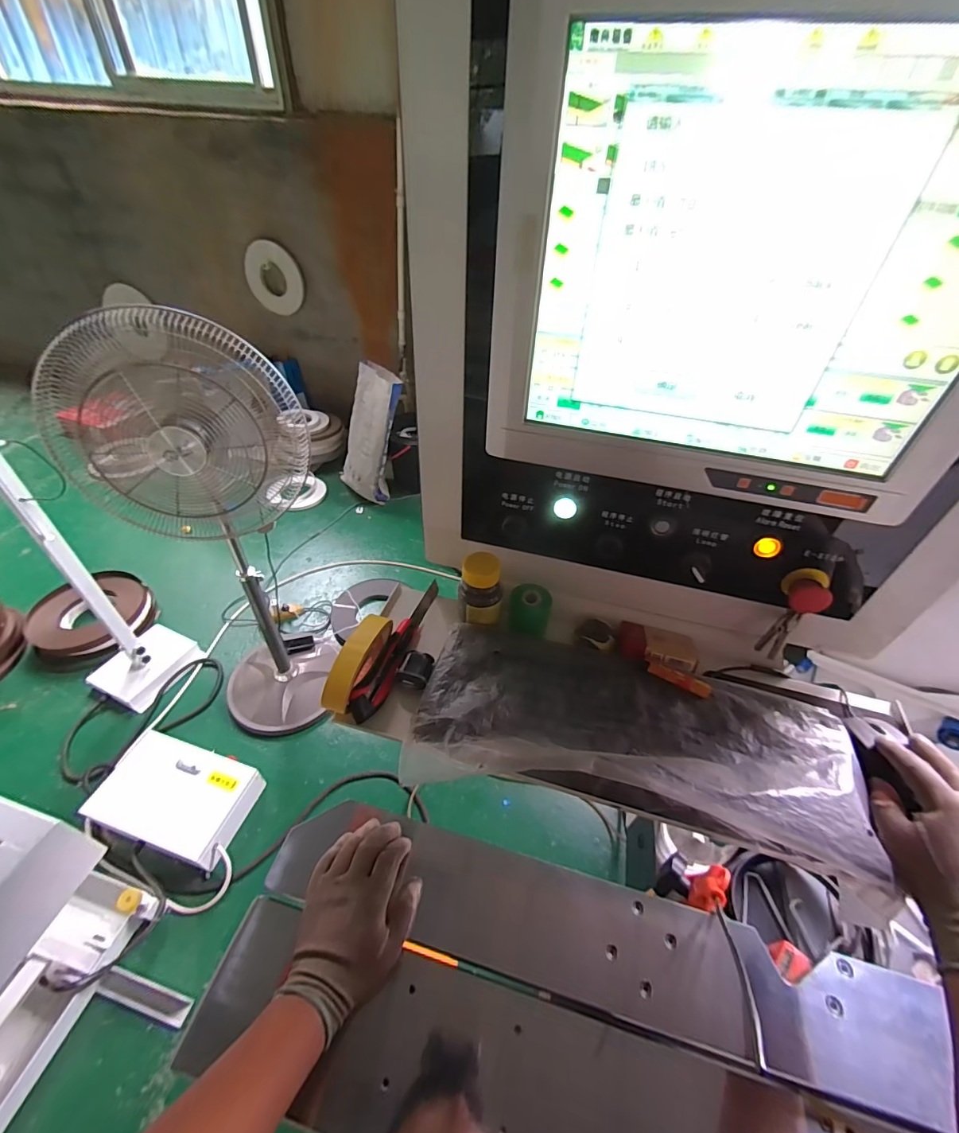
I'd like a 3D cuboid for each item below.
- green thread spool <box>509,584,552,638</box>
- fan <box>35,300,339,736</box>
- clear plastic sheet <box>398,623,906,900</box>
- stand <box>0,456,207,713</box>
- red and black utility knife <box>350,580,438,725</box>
[{"bbox_3d":[0.065,0.054,0.573,0.051,0.042,0.046,7,43,3],"label":"green thread spool"},{"bbox_3d":[-0.672,0.002,1.273,0.373,1.225,0.388,25,47,21],"label":"fan"},{"bbox_3d":[0.159,0.166,0.475,0.443,0.050,0.192,10,44,6],"label":"clear plastic sheet"},{"bbox_3d":[-1.208,0.041,1.351,0.246,0.997,0.286,17,45,13],"label":"stand"},{"bbox_3d":[-0.100,0.093,0.563,0.028,0.025,0.223,14,44,10],"label":"red and black utility knife"}]

